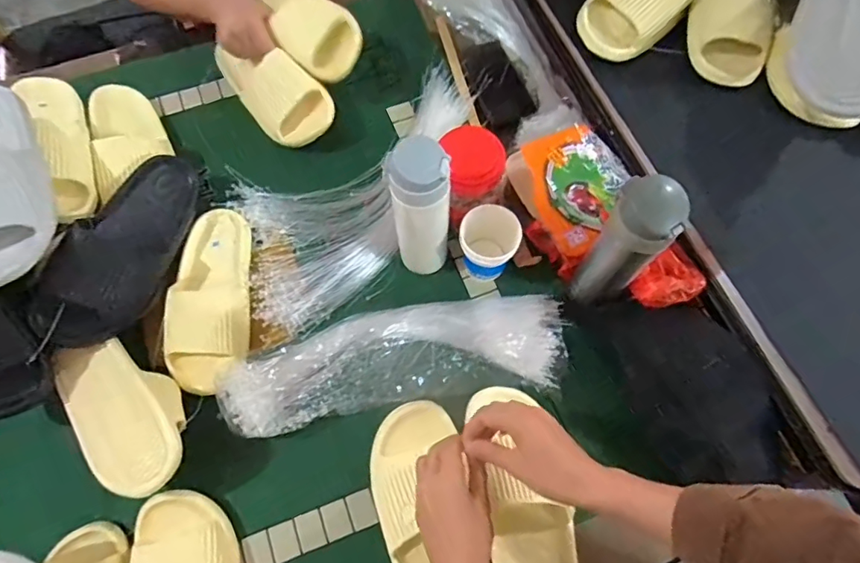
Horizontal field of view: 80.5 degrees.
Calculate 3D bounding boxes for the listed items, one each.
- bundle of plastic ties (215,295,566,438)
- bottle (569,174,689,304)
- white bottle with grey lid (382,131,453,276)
[{"bbox_3d":[-0.036,0.089,0.615,0.406,0.041,0.130,-10,70,-2],"label":"bundle of plastic ties"},{"bbox_3d":[0.213,-0.033,0.573,0.063,0.207,0.075,26,72,10],"label":"bottle"},{"bbox_3d":[-0.009,-0.078,0.592,0.063,0.217,0.060,0,69,1],"label":"white bottle with grey lid"}]

